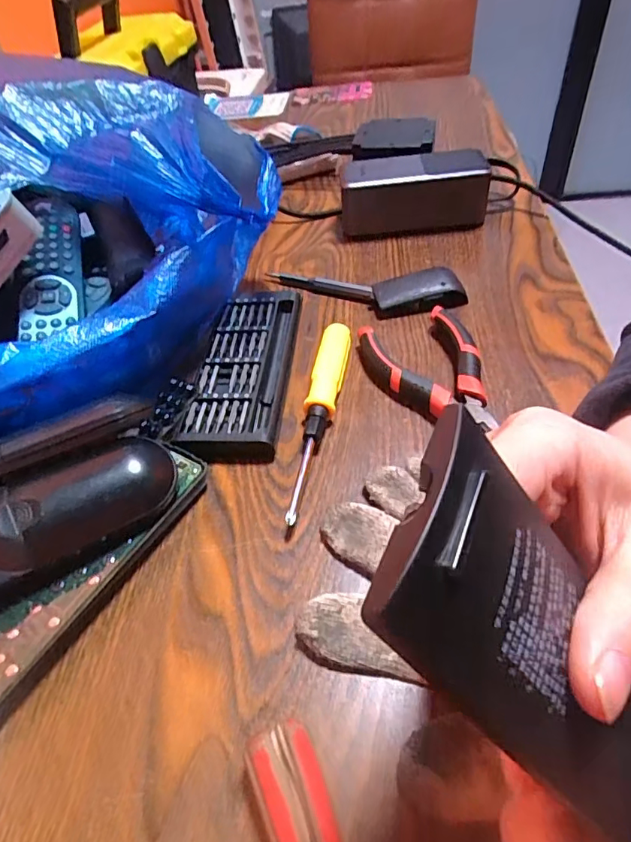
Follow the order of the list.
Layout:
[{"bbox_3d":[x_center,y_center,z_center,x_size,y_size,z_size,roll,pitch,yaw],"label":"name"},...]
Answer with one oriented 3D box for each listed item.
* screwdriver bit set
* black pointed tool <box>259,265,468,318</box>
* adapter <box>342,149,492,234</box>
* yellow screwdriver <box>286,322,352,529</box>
[{"bbox_3d":[-0.049,-0.038,0.355,0.060,0.014,0.151,0,49,8],"label":"screwdriver bit set"},{"bbox_3d":[0.038,-0.108,0.410,0.157,0.019,0.048,7,50,15],"label":"black pointed tool"},{"bbox_3d":[0.092,-0.214,0.475,0.133,0.054,0.056,0,49,-3],"label":"adapter"},{"bbox_3d":[0.004,-0.007,0.322,0.019,0.019,0.152,4,49,11],"label":"yellow screwdriver"}]

